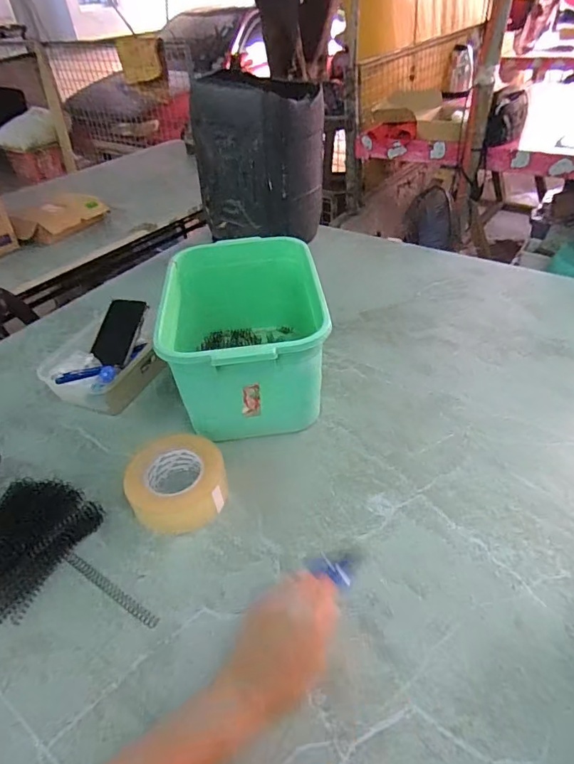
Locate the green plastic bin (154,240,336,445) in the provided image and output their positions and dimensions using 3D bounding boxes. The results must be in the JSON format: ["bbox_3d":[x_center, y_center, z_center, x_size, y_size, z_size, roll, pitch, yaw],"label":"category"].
[{"bbox_3d":[-0.066,-0.088,0.759,0.232,0.181,0.350,-7,42,-1],"label":"green plastic bin"}]

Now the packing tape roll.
[{"bbox_3d":[-0.153,0.135,0.630,0.130,0.043,0.139,-3,42,3],"label":"packing tape roll"}]

